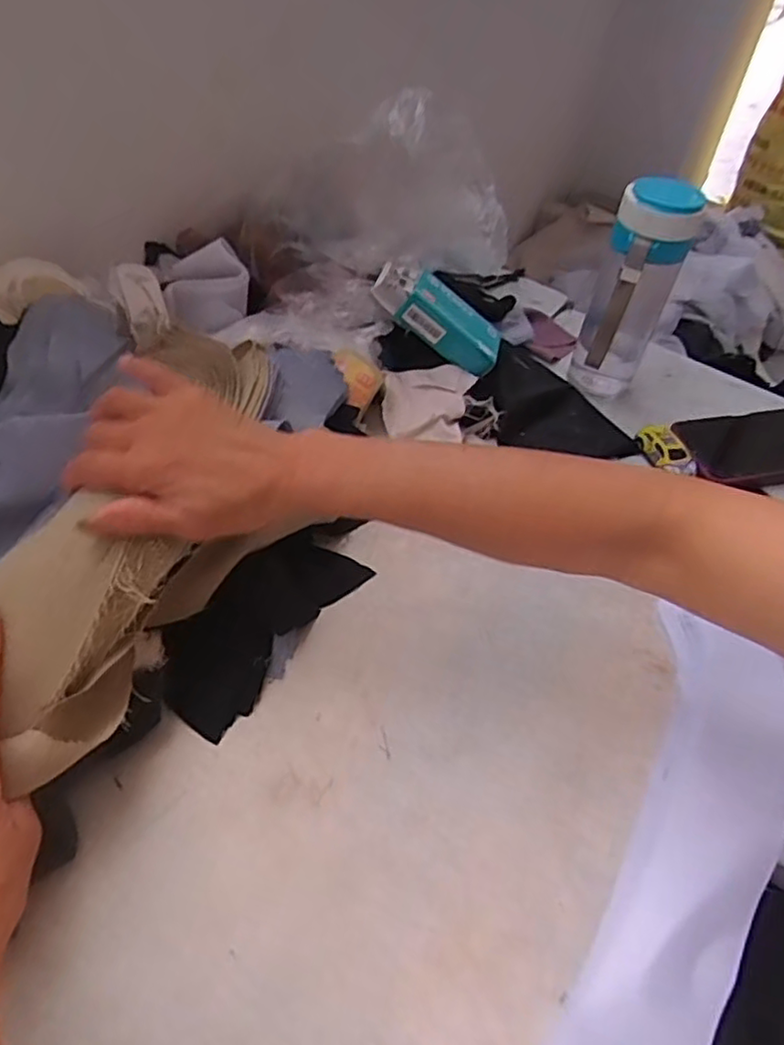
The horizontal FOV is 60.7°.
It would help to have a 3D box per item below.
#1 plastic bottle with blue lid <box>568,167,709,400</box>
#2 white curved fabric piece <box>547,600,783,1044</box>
[{"bbox_3d":[0.211,-0.197,0.588,0.068,0.182,0.064,18,50,11],"label":"plastic bottle with blue lid"},{"bbox_3d":[0.116,0.209,0.329,0.090,0.036,0.387,30,54,21],"label":"white curved fabric piece"}]

